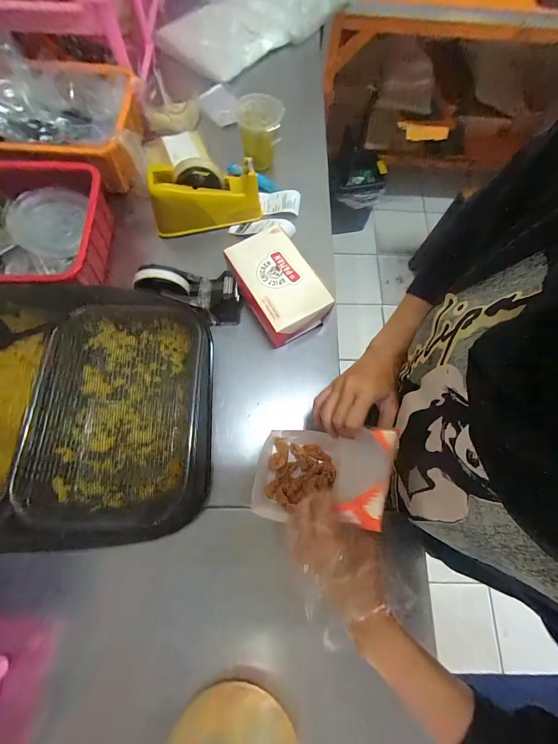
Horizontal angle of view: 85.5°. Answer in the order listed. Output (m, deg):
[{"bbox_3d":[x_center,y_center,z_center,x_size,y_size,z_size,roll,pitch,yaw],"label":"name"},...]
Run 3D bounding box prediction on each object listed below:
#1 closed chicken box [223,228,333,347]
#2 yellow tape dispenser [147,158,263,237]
[{"bbox_3d":[-0.003,-0.146,0.513,0.117,0.056,0.187,-30,76,-11],"label":"closed chicken box"},{"bbox_3d":[-0.133,-0.321,0.556,0.192,0.091,0.073,-9,73,-5],"label":"yellow tape dispenser"}]

